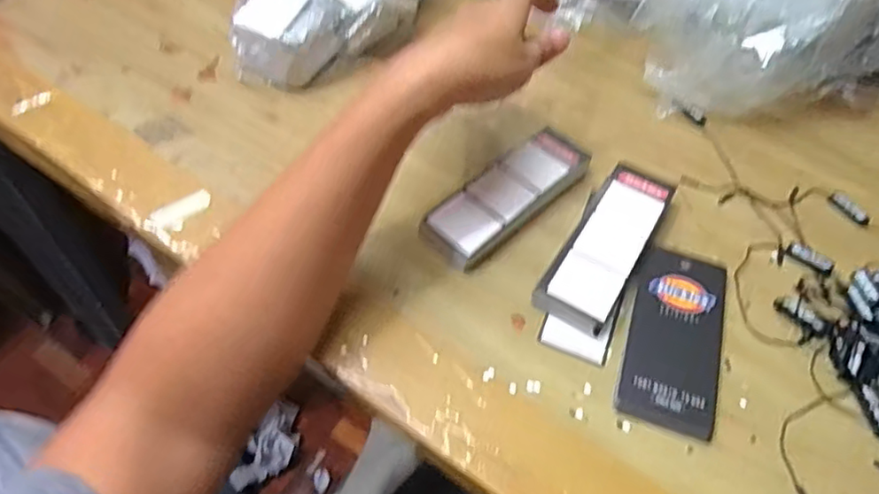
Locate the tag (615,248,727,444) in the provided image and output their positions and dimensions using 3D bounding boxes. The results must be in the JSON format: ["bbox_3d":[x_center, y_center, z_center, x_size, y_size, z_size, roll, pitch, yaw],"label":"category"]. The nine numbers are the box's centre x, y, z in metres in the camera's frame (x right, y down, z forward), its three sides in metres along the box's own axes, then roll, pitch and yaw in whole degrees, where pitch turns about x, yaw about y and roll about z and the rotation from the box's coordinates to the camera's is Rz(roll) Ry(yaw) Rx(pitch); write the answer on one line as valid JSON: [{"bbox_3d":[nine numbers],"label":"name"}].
[{"bbox_3d":[0.130,0.047,0.337,0.049,0.007,0.110,18,55,9],"label":"tag"}]

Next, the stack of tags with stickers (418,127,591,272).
[{"bbox_3d":[0.043,-0.033,0.380,0.039,0.019,0.123,39,61,21],"label":"stack of tags with stickers"}]

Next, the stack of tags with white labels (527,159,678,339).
[{"bbox_3d":[0.102,-0.002,0.364,0.041,0.016,0.124,29,58,16],"label":"stack of tags with white labels"}]

